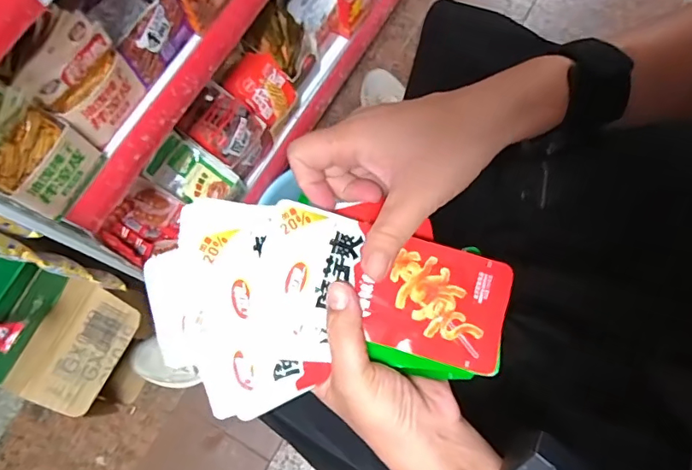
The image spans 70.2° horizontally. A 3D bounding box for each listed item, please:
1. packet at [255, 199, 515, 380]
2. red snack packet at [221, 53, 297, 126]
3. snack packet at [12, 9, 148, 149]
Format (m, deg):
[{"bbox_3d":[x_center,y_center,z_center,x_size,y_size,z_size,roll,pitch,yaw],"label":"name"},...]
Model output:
[{"bbox_3d":[0.024,0.030,0.299,0.152,0.011,0.068,18,77,-2],"label":"packet"},{"bbox_3d":[-0.145,-0.257,0.860,0.087,0.110,0.030,-53,39,-6],"label":"red snack packet"},{"bbox_3d":[-0.280,-0.162,0.534,0.026,0.142,0.097,32,77,9],"label":"snack packet"}]

